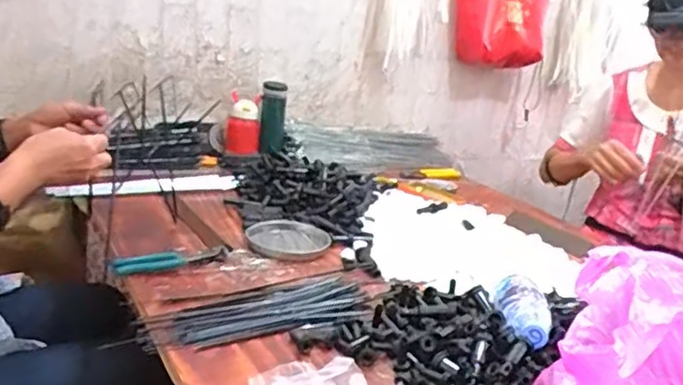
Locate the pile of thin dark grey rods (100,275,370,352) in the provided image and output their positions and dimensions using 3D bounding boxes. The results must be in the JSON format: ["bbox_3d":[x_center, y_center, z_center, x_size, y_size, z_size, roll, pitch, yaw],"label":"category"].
[{"bbox_3d":[-0.112,0.159,0.823,0.330,0.013,0.122,-4,20,-32],"label":"pile of thin dark grey rods"}]

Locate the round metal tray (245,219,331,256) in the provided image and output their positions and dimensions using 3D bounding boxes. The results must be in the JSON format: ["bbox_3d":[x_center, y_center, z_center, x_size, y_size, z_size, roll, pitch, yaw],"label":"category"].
[{"bbox_3d":[-0.086,0.076,1.065,0.129,0.017,0.134,6,17,-2],"label":"round metal tray"}]

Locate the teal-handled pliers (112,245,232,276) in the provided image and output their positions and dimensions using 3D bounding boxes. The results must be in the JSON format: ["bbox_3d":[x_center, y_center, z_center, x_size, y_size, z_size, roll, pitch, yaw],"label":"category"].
[{"bbox_3d":[-0.248,0.098,0.953,0.177,0.017,0.050,-4,20,-32],"label":"teal-handled pliers"}]

